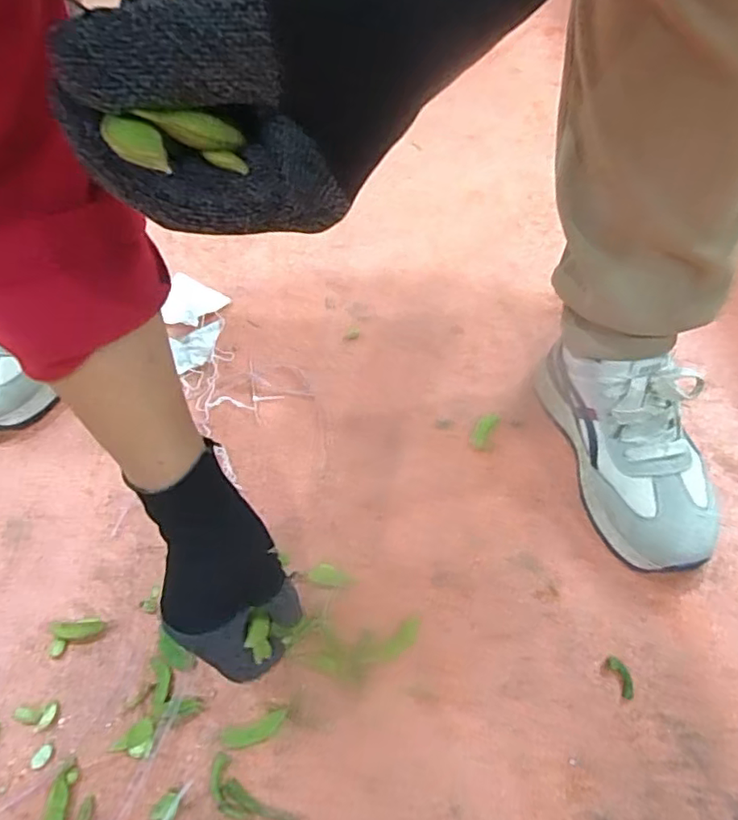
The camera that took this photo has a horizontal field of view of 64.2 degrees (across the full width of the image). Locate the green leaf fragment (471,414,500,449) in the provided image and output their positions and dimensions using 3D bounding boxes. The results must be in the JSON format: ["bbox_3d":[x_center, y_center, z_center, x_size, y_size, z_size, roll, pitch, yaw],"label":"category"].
[{"bbox_3d":[0.110,0.019,0.567,0.018,0.004,0.043,23,56,22],"label":"green leaf fragment"}]

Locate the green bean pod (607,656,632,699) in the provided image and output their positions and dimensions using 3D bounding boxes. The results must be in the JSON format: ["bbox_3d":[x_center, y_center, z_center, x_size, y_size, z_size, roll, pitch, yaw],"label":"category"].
[{"bbox_3d":[0.177,0.186,0.411,0.011,0.004,0.028,-13,50,-6],"label":"green bean pod"}]

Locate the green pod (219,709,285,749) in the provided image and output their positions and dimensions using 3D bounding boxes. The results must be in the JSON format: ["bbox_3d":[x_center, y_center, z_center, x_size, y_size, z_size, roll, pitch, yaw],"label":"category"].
[{"bbox_3d":[-0.079,0.221,0.404,0.044,0.004,0.016,-16,51,-8],"label":"green pod"}]

